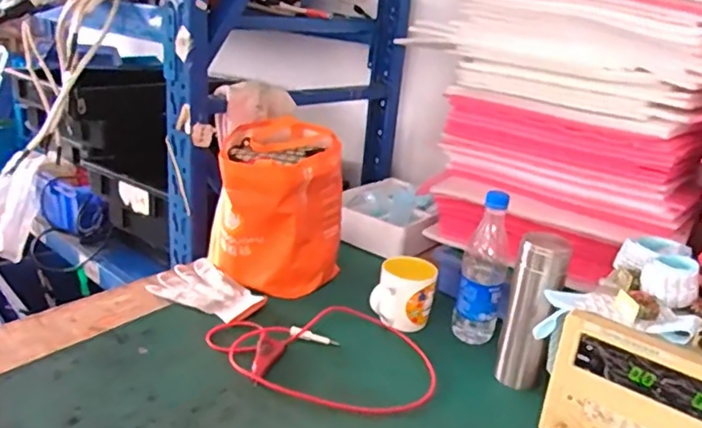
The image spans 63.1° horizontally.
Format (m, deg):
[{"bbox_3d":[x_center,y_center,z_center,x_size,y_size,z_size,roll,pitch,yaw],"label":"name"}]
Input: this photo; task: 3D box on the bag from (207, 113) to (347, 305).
[{"bbox_3d":[-0.126,-0.015,0.974,0.216,0.229,0.219,3,21,-6],"label":"bag"}]

